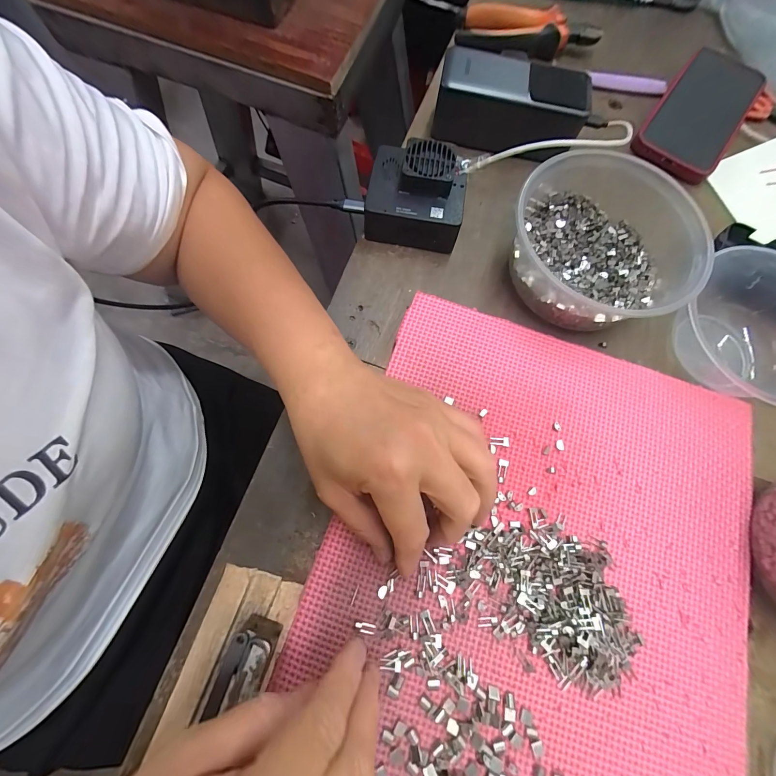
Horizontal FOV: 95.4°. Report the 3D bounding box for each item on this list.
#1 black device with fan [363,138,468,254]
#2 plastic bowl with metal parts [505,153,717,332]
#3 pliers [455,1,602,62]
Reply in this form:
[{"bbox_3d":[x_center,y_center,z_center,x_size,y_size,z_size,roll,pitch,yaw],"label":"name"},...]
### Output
[{"bbox_3d":[0.023,-0.158,0.292,0.076,0.051,0.063,9,73,0],"label":"black device with fan"},{"bbox_3d":[0.161,-0.110,0.276,0.132,0.063,0.134,1,74,-3],"label":"plastic bowl with metal parts"},{"bbox_3d":[0.152,-0.389,0.383,0.150,0.028,0.065,7,71,0],"label":"pliers"}]

